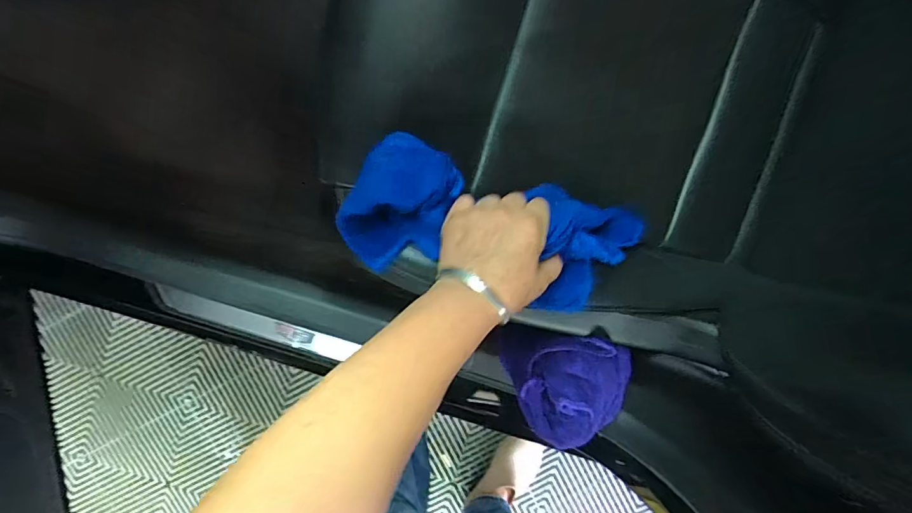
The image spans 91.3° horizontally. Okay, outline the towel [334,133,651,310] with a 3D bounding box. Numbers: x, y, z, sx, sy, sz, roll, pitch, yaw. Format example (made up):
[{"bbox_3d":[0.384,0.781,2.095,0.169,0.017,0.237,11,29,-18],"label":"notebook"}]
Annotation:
[{"bbox_3d":[0.054,-0.019,0.399,0.294,0.072,0.119,11,96,-17],"label":"towel"}]

